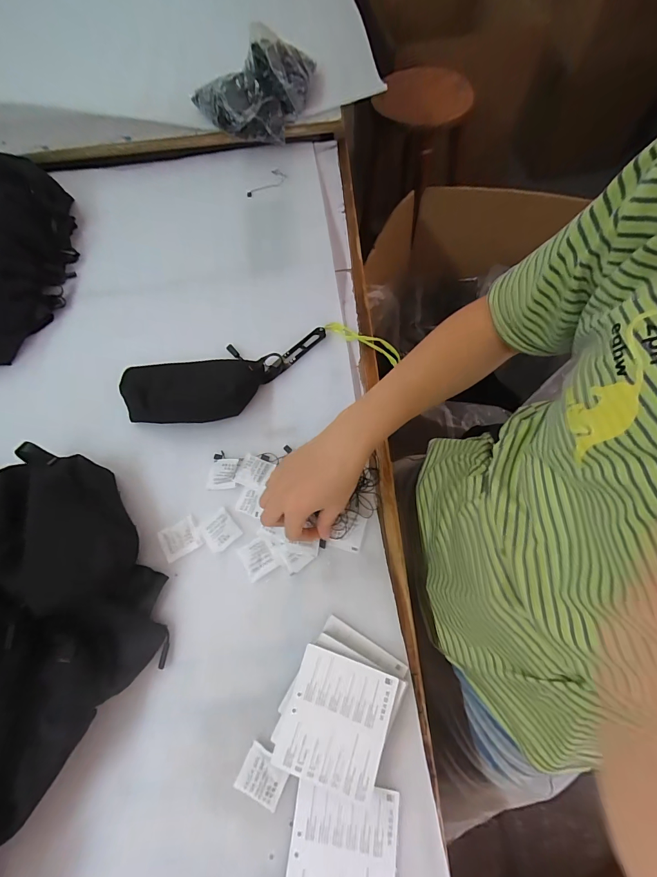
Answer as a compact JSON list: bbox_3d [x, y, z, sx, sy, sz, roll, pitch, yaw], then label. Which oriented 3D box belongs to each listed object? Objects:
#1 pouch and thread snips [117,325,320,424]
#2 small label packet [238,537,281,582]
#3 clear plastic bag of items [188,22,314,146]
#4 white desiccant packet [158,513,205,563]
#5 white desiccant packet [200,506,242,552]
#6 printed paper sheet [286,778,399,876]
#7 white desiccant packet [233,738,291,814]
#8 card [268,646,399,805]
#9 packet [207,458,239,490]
[{"bbox_3d":[-0.136,-0.083,0.505,0.274,0.027,0.114,-16,67,-3],"label":"pouch and thread snips"},{"bbox_3d":[-0.079,0.133,0.422,0.033,0.004,0.041,-30,69,-9],"label":"small label packet"},{"bbox_3d":[-0.123,-0.619,0.660,0.225,0.116,0.135,-16,67,-3],"label":"clear plastic bag of items"},{"bbox_3d":[-0.172,0.115,0.438,0.044,0.004,0.041,-30,69,-9],"label":"white desiccant packet"},{"bbox_3d":[-0.126,0.106,0.436,0.038,0.004,0.040,-39,70,-12],"label":"white desiccant packet"},{"bbox_3d":[0.012,0.358,0.322,0.090,0.006,0.099,6,66,6],"label":"printed paper sheet"},{"bbox_3d":[-0.059,0.307,0.343,0.041,0.005,0.037,23,71,13],"label":"white desiccant packet"},{"bbox_3d":[0.007,0.253,0.341,0.090,0.004,0.098,16,71,10],"label":"card"},{"bbox_3d":[-0.131,0.043,0.463,0.035,0.007,0.038,1,67,4],"label":"packet"}]

